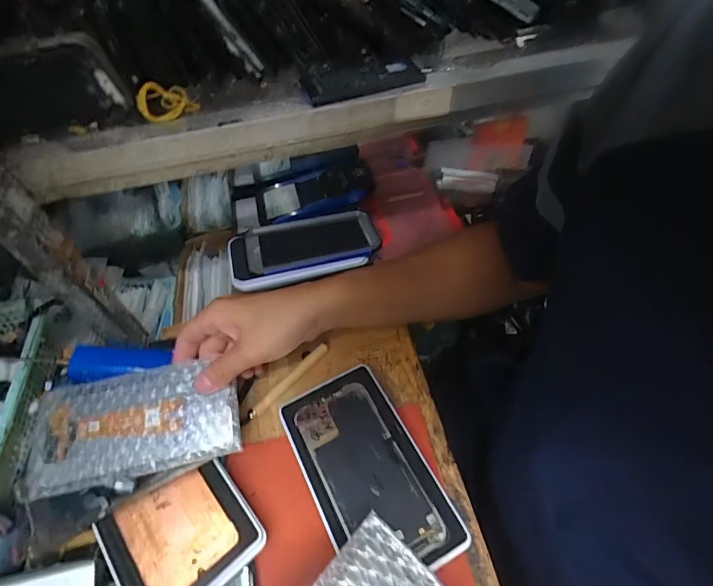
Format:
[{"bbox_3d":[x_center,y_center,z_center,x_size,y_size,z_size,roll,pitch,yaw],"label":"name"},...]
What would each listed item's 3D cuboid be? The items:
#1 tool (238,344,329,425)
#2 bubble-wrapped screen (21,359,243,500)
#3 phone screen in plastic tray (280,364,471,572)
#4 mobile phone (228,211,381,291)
[{"bbox_3d":[-0.074,0.095,0.441,0.013,0.006,0.116,36,62,28],"label":"tool"},{"bbox_3d":[-0.192,0.111,0.361,0.175,0.017,0.088,-12,52,-5],"label":"bubble-wrapped screen"},{"bbox_3d":[0.008,0.157,0.376,0.101,0.019,0.181,-23,54,-13],"label":"phone screen in plastic tray"},{"bbox_3d":[-0.070,-0.062,0.566,0.198,0.020,0.106,-12,52,-5],"label":"mobile phone"}]

